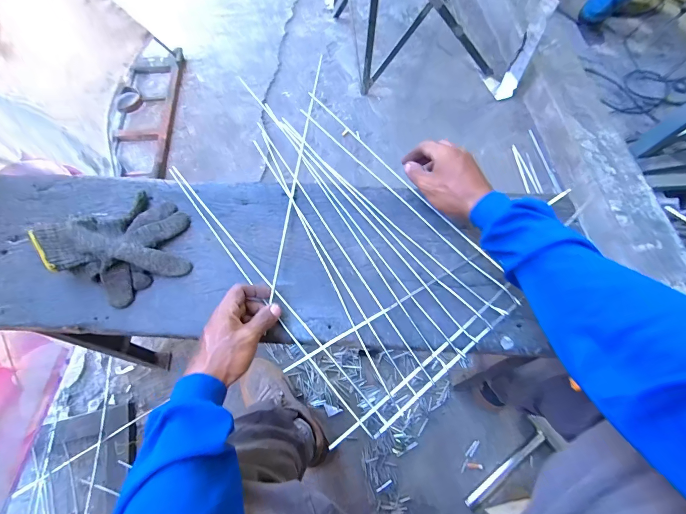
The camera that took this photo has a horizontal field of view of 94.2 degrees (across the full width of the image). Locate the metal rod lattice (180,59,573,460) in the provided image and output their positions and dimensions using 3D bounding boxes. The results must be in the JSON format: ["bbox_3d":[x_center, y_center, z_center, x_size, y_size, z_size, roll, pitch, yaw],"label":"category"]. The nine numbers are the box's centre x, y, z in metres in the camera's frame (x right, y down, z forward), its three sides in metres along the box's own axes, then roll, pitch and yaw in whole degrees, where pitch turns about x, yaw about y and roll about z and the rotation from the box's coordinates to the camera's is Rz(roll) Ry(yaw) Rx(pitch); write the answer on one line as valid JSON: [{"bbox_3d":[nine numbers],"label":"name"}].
[{"bbox_3d":[0.002,-0.028,0.468,0.310,0.036,0.462,-29,73,-12],"label":"metal rod lattice"}]

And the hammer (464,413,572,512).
[{"bbox_3d":[0.353,0.450,0.690,0.235,0.049,0.067,-33,74,-13],"label":"hammer"}]

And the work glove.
[{"bbox_3d":[-0.310,-0.016,0.449,0.175,0.043,0.155,-34,74,-14],"label":"work glove"}]

